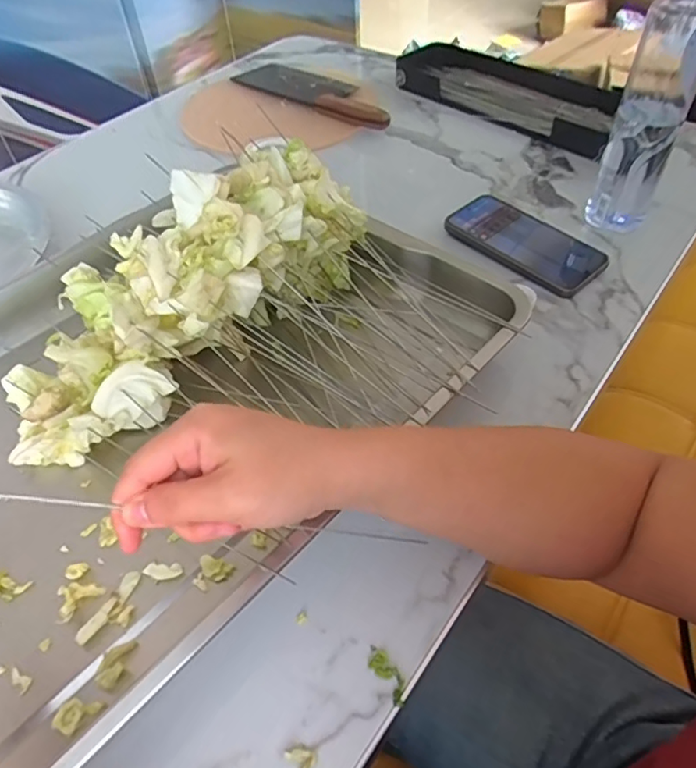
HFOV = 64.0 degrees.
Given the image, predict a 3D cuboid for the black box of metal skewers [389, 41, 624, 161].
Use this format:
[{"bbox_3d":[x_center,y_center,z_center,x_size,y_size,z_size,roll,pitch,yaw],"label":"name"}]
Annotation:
[{"bbox_3d":[0.239,-0.425,0.804,0.135,0.041,0.366,-33,55,-23],"label":"black box of metal skewers"}]

